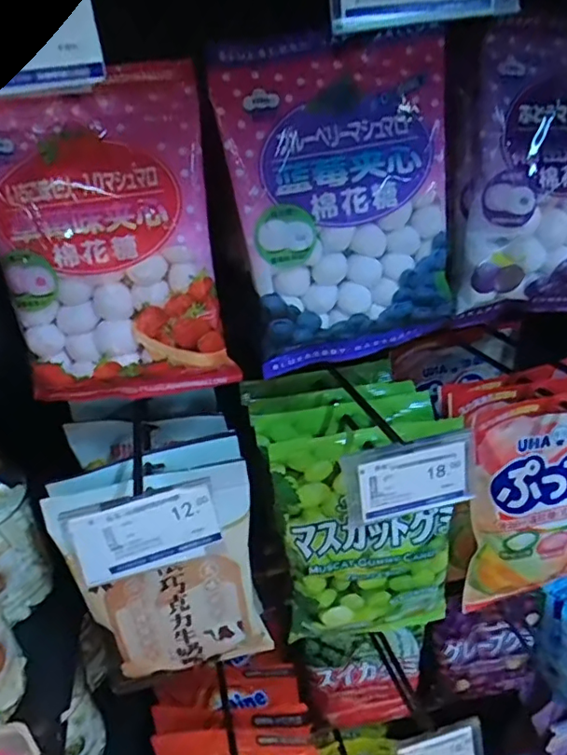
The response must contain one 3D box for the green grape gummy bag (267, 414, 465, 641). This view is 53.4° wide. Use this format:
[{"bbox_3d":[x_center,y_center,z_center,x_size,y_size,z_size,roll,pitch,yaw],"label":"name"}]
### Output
[{"bbox_3d":[0.063,0.123,0.439,0.132,0.199,0.021,-6,21,-3],"label":"green grape gummy bag"}]

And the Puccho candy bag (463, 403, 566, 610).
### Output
[{"bbox_3d":[0.225,0.105,0.473,0.140,0.187,0.028,-10,28,-10],"label":"Puccho candy bag"}]

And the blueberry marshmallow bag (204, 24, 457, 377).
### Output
[{"bbox_3d":[0.035,-0.106,0.350,0.138,0.185,0.034,-9,28,-7],"label":"blueberry marshmallow bag"}]

